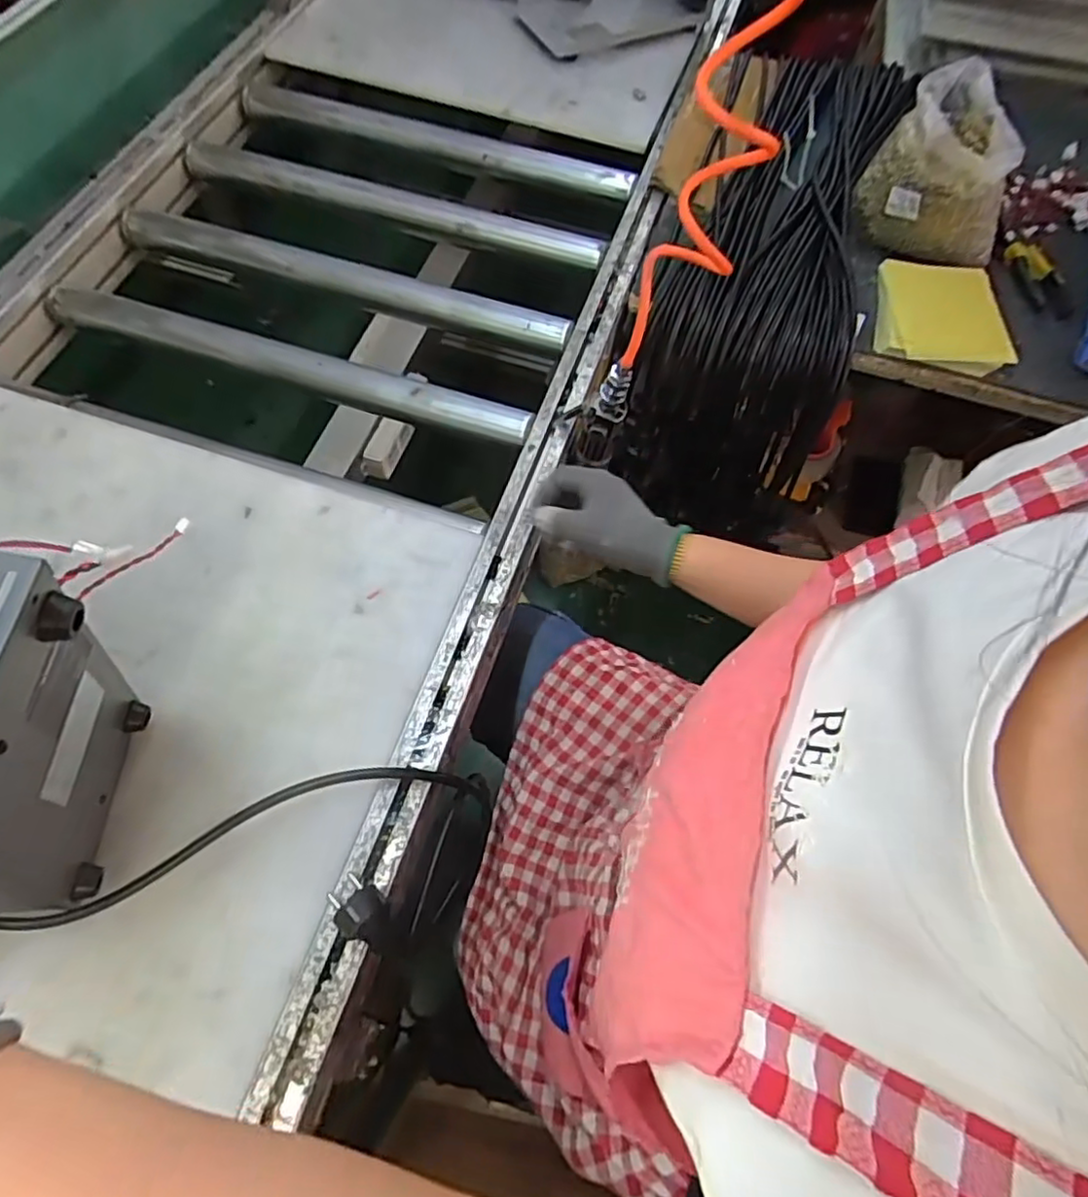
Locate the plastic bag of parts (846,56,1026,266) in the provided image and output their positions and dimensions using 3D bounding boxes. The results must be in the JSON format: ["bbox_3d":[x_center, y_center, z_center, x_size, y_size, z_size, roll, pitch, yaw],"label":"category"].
[{"bbox_3d":[0.502,-0.525,0.787,0.179,0.132,0.188,30,67,11],"label":"plastic bag of parts"}]

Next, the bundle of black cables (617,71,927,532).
[{"bbox_3d":[0.307,-0.437,0.885,0.254,0.243,0.656,17,93,5],"label":"bundle of black cables"}]

